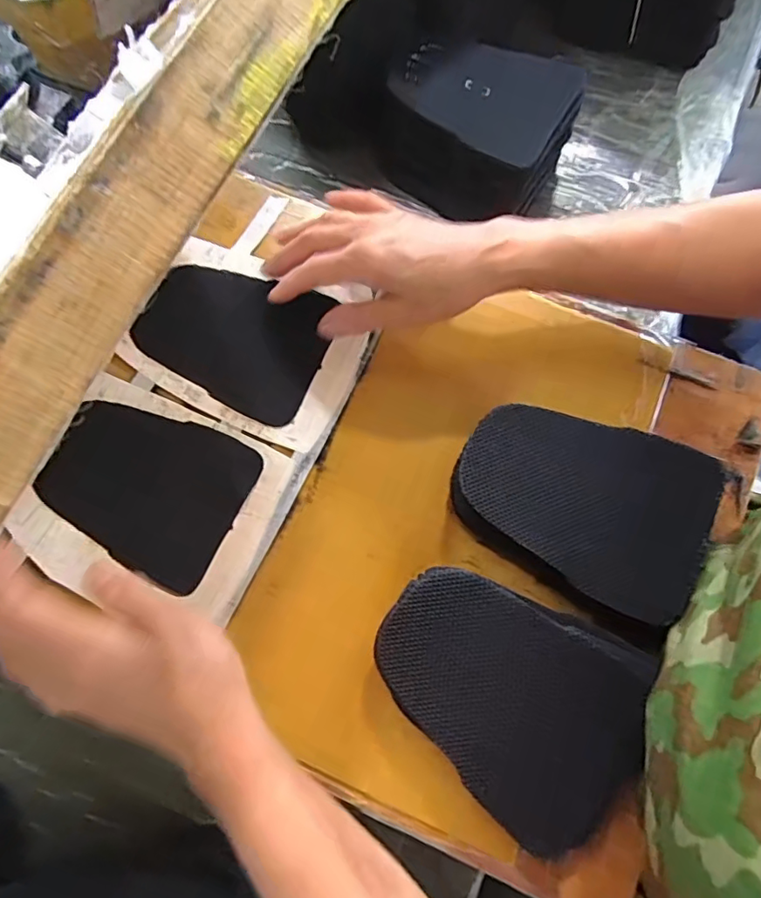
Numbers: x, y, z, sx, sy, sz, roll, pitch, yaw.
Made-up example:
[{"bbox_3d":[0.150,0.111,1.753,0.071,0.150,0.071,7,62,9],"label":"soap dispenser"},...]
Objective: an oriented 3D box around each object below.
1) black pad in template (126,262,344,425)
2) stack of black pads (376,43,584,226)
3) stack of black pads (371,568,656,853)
[{"bbox_3d":[-0.103,-0.081,0.380,0.127,0.013,0.095,22,80,3],"label":"black pad in template"},{"bbox_3d":[0.078,-0.265,0.447,0.146,0.069,0.118,28,77,7],"label":"stack of black pads"},{"bbox_3d":[0.068,0.141,0.307,0.145,0.039,0.112,22,77,6],"label":"stack of black pads"}]

